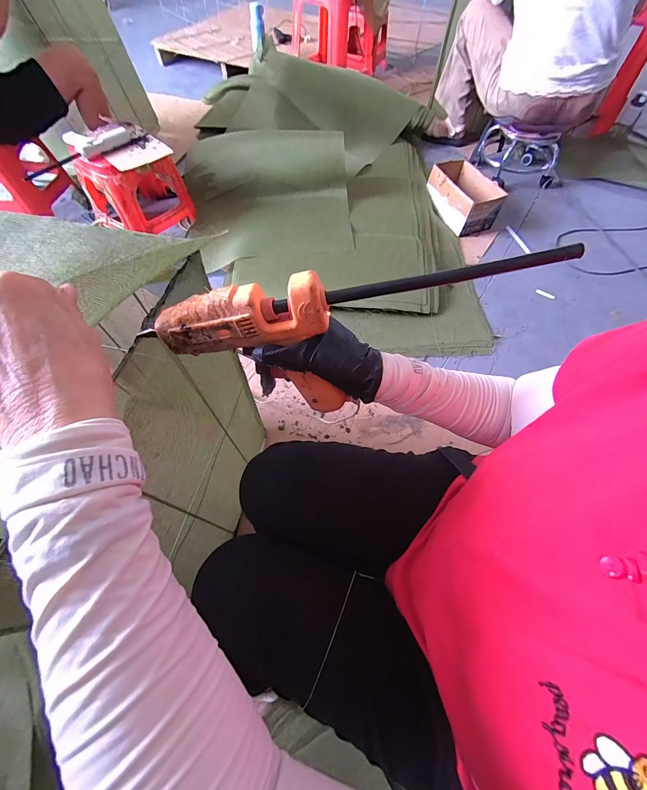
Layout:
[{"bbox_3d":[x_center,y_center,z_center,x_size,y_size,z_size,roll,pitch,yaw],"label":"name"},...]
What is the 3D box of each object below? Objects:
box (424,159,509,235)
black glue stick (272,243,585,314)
[{"bbox_3d":[0.581,-0.826,1.295,0.185,0.126,0.300,-18,62,-10],"label":"box"},{"bbox_3d":[0.077,-0.094,0.259,0.244,0.011,0.011,-8,65,8],"label":"black glue stick"}]

